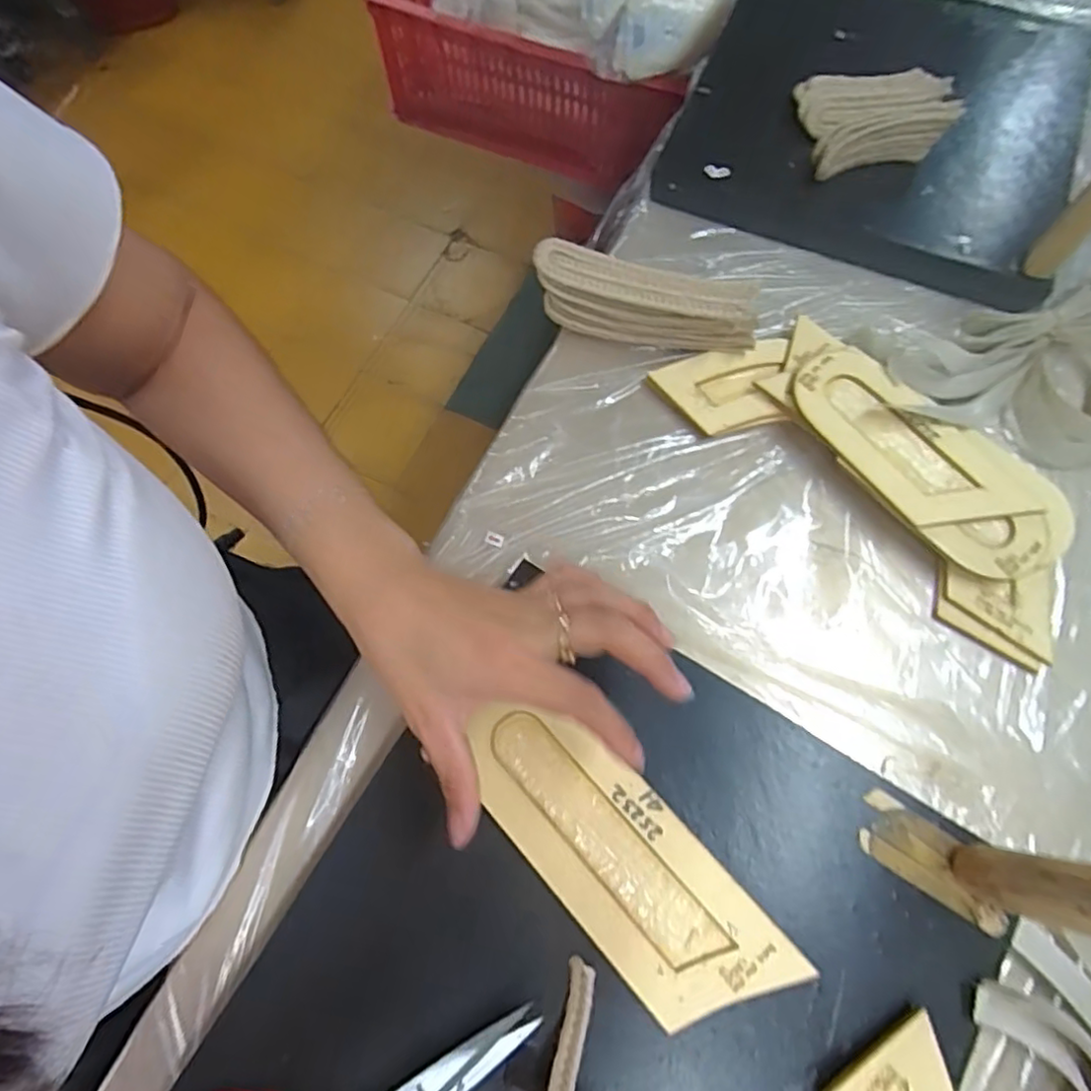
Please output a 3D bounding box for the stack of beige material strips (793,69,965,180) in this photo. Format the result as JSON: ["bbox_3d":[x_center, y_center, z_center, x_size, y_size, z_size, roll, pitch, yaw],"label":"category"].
[{"bbox_3d":[0.251,-0.330,0.495,0.110,0.032,0.083,-11,69,-3],"label":"stack of beige material strips"}]

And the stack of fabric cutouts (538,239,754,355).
[{"bbox_3d":[0.067,-0.166,0.441,0.148,0.046,0.032,16,70,7],"label":"stack of fabric cutouts"}]

